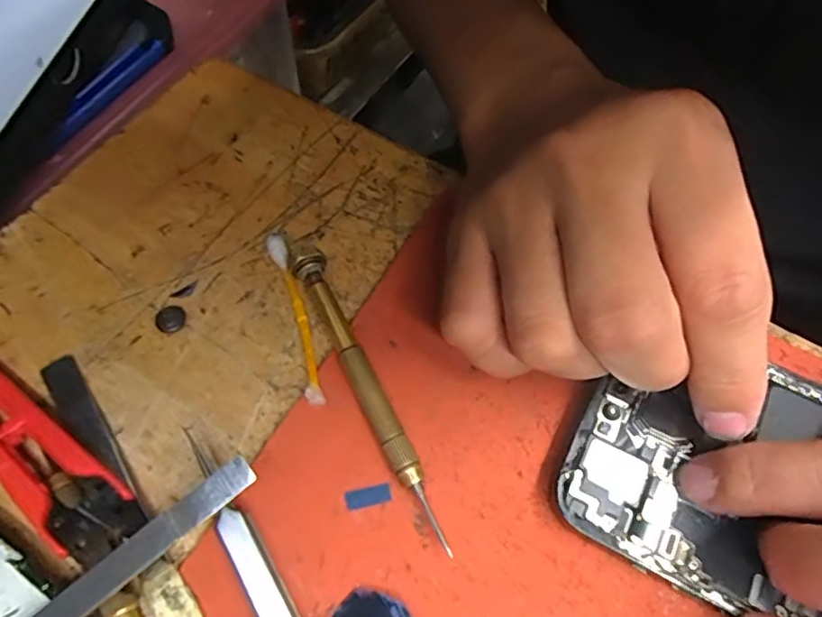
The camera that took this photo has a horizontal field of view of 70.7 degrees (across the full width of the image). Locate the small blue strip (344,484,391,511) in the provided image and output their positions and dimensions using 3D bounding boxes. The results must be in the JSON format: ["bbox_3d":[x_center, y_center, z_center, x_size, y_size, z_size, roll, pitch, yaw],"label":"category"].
[{"bbox_3d":[-0.013,0.058,0.179,0.014,0.004,0.005,-10,62,-7],"label":"small blue strip"}]

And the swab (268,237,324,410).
[{"bbox_3d":[-0.041,0.002,0.208,0.007,0.009,0.073,-15,63,-10],"label":"swab"}]

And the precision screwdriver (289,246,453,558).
[{"bbox_3d":[-0.016,0.021,0.194,0.012,0.012,0.119,-25,65,-15],"label":"precision screwdriver"}]

